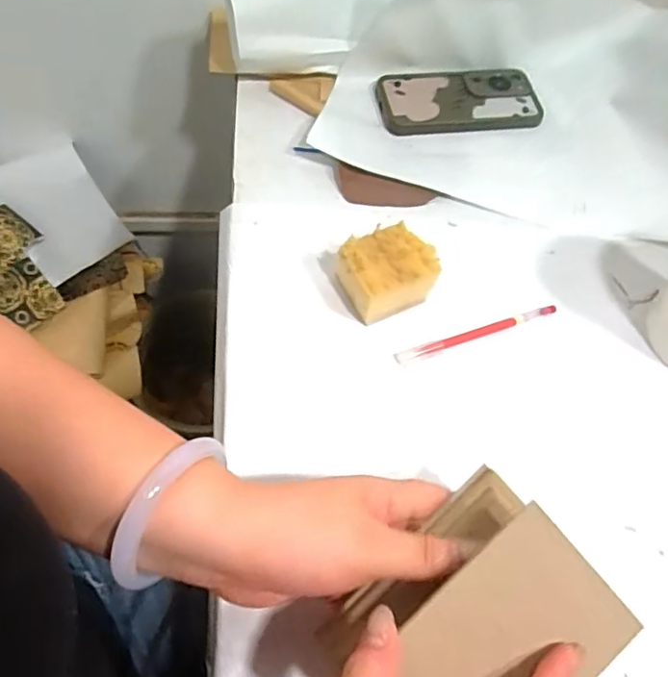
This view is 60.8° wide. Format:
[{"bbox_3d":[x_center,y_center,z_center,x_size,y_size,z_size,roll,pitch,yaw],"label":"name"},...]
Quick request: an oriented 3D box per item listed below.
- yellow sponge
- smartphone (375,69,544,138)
[{"bbox_3d":[0.040,-0.050,0.450,0.070,0.046,0.056,-27,66,-18],"label":"yellow sponge"},{"bbox_3d":[0.130,-0.246,0.591,0.166,0.014,0.077,-6,61,-8],"label":"smartphone"}]

